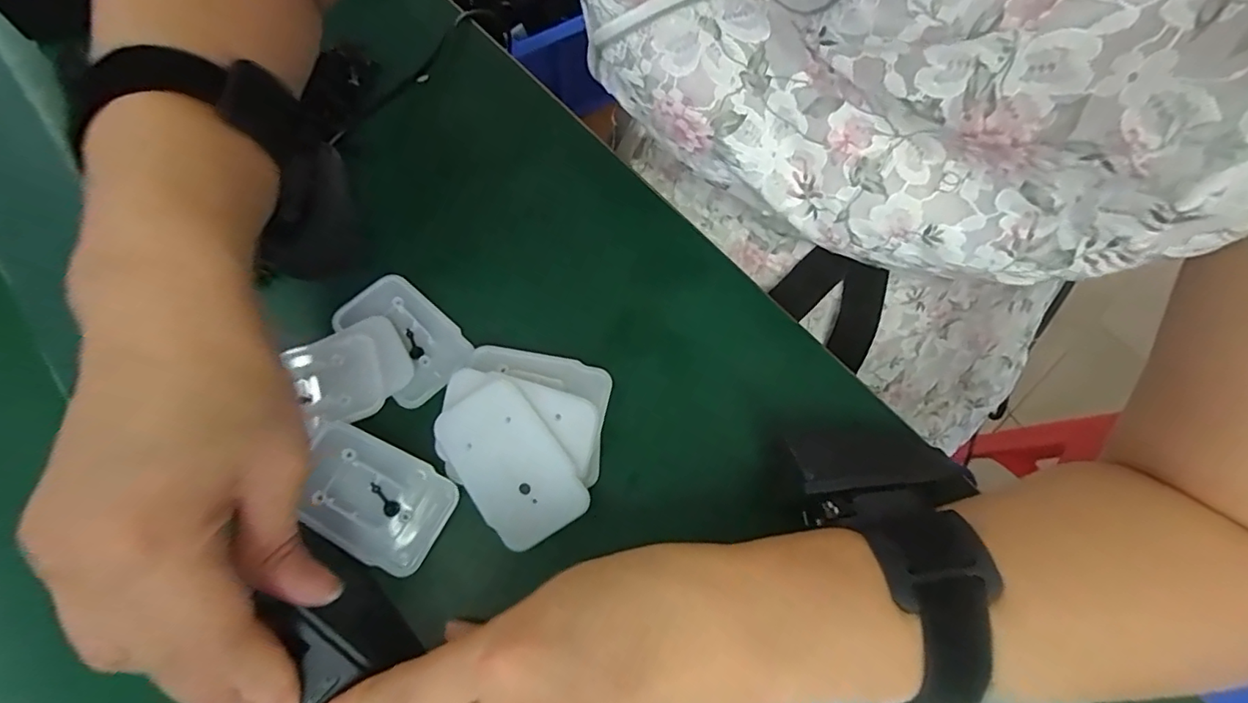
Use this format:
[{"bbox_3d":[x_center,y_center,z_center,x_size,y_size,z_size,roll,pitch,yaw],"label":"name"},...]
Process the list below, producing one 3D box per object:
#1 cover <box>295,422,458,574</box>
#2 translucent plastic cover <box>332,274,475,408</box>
[{"bbox_3d":[-0.110,0.063,0.237,0.065,0.014,0.044,25,70,8],"label":"cover"},{"bbox_3d":[-0.111,-0.008,0.274,0.068,0.005,0.043,42,73,14],"label":"translucent plastic cover"}]

